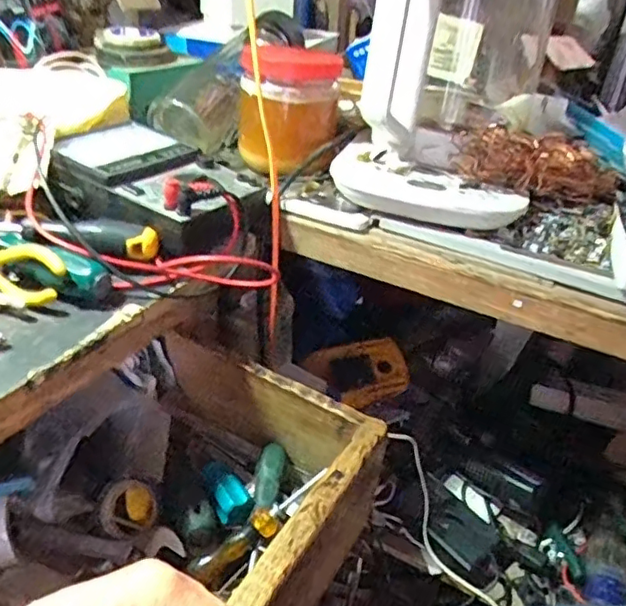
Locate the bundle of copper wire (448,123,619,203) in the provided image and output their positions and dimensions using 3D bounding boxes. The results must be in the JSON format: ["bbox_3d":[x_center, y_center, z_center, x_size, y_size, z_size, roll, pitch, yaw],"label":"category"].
[{"bbox_3d":[0.187,-0.115,0.502,0.137,0.049,0.030,7,33,2],"label":"bundle of copper wire"}]

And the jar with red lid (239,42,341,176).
[{"bbox_3d":[-0.026,-0.194,0.591,0.089,0.102,0.083,4,33,-3],"label":"jar with red lid"}]

